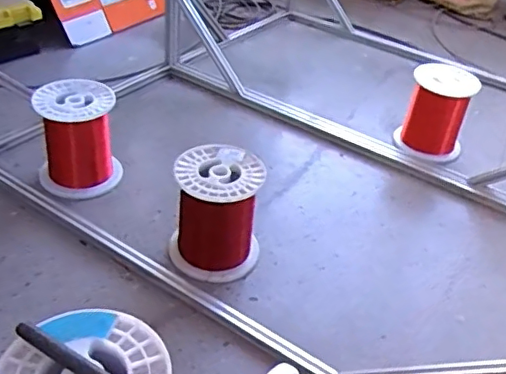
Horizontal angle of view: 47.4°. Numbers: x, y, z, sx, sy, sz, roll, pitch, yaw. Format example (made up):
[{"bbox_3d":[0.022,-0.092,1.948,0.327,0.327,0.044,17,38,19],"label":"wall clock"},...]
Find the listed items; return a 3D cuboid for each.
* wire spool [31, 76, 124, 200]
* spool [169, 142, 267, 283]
[{"bbox_3d":[-0.464,-0.133,1.525,0.194,0.252,0.197,5,36,-3],"label":"wire spool"},{"bbox_3d":[-0.080,0.056,1.314,0.196,0.241,0.196,5,36,-3],"label":"spool"}]

